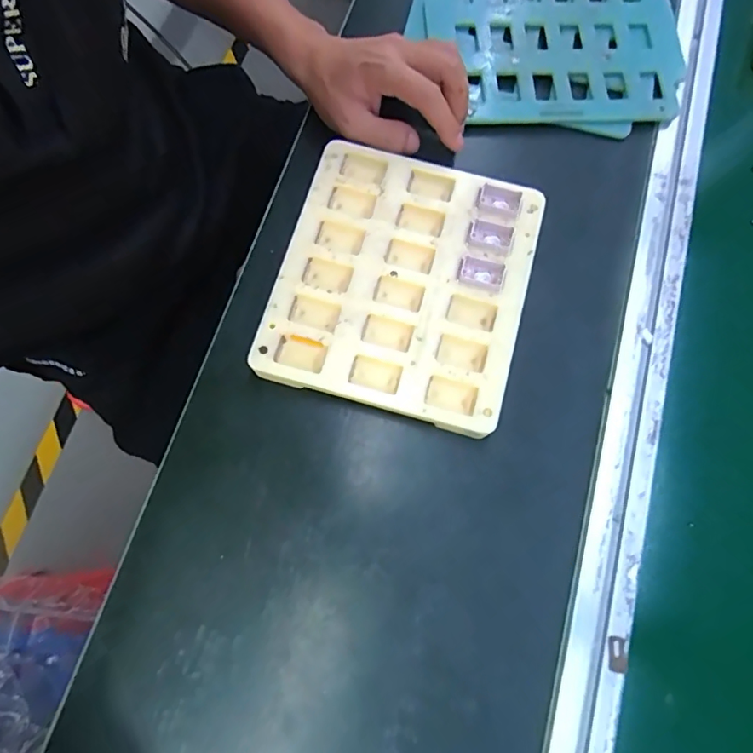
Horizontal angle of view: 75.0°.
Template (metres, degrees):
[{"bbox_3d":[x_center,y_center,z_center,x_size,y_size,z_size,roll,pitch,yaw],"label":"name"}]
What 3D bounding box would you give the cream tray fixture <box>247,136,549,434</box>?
[{"bbox_3d":[0.019,-0.071,0.374,0.177,0.028,0.196,15,75,2],"label":"cream tray fixture"}]

